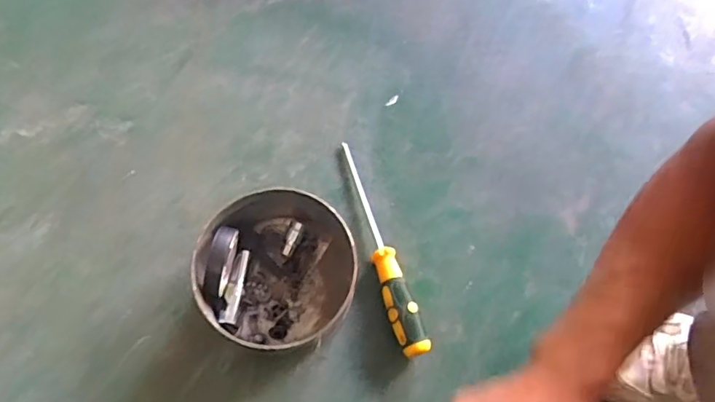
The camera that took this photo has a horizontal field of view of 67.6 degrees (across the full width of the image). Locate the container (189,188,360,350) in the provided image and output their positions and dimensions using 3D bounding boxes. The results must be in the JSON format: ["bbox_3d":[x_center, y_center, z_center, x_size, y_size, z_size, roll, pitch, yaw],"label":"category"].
[{"bbox_3d":[-0.078,0.068,0.529,0.144,0.067,0.143,1,67,-2],"label":"container"}]

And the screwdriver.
[{"bbox_3d":[0.022,0.042,0.568,0.030,0.025,0.245,-14,68,-8],"label":"screwdriver"}]

